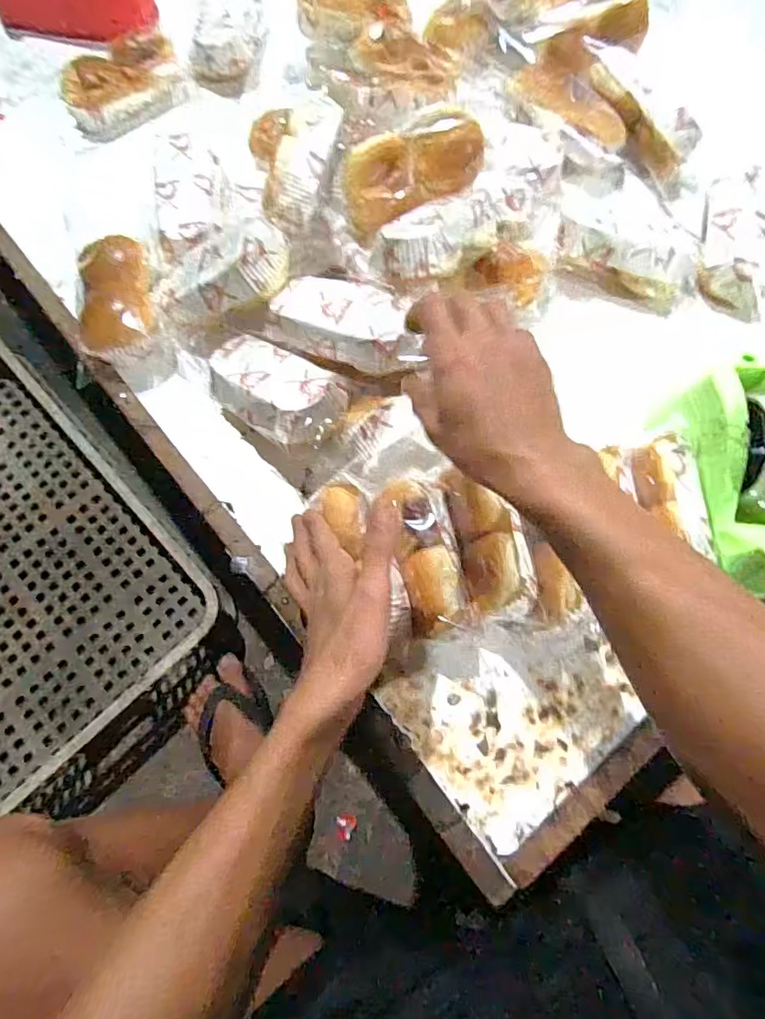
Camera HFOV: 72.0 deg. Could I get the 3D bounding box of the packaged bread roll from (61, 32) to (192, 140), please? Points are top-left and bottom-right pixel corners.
[{"bbox_3d":[-0.297,-0.491,0.607,0.138,0.040,0.073,-29,75,-9],"label":"packaged bread roll"}]

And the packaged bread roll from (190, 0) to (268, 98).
[{"bbox_3d":[-0.184,-0.584,0.648,0.083,0.056,0.142,8,73,2],"label":"packaged bread roll"}]

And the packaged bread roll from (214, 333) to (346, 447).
[{"bbox_3d":[-0.098,-0.105,0.463,0.137,0.050,0.074,31,75,23],"label":"packaged bread roll"}]

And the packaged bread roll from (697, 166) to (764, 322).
[{"bbox_3d":[0.363,-0.270,0.543,0.071,0.049,0.147,10,73,3],"label":"packaged bread roll"}]

